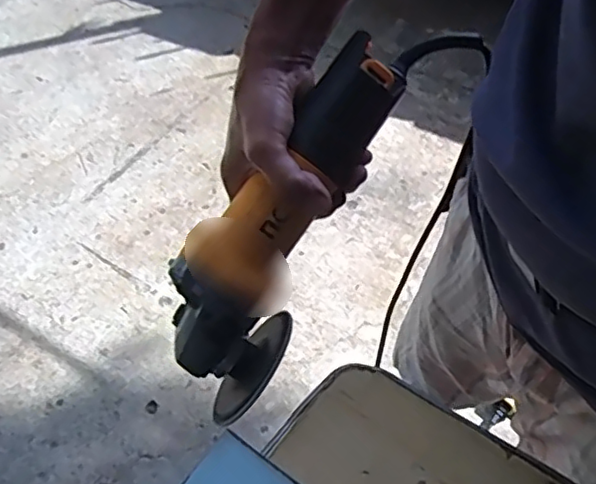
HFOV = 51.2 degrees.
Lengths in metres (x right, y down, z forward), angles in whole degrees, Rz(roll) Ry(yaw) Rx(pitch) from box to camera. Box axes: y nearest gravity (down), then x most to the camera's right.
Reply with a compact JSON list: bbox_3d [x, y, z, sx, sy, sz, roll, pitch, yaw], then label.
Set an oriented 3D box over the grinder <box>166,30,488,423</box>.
[{"bbox_3d":[0.007,-0.036,0.450,0.093,0.081,0.317,31,87,19],"label":"grinder"}]

